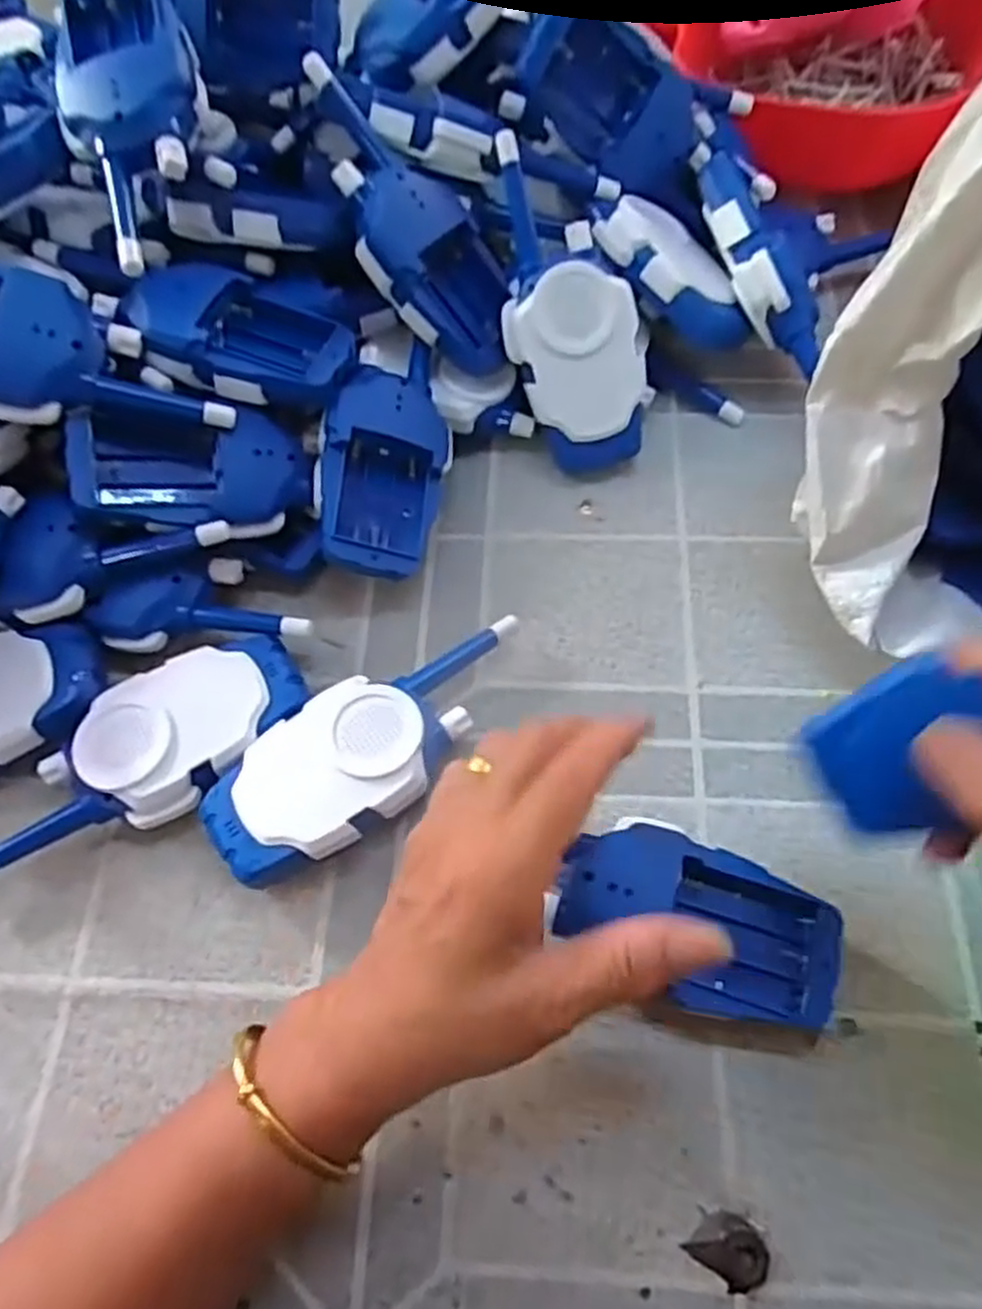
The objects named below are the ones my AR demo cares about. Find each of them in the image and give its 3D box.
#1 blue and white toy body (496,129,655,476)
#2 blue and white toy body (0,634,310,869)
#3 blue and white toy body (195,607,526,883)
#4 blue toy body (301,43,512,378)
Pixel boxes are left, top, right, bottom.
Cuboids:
[{"bbox_3d":[0.040,-0.179,0.415,0.062,0.028,0.161,-25,108,-11],"label":"blue and white toy body"},{"bbox_3d":[-0.165,0.051,0.373,0.162,0.038,0.063,-34,66,-12],"label":"blue and white toy body"},{"bbox_3d":[-0.050,0.042,0.363,0.158,0.033,0.061,-33,65,-12],"label":"blue and white toy body"},{"bbox_3d":[-0.037,-0.225,0.410,0.069,0.029,0.162,-45,113,-19],"label":"blue toy body"}]

